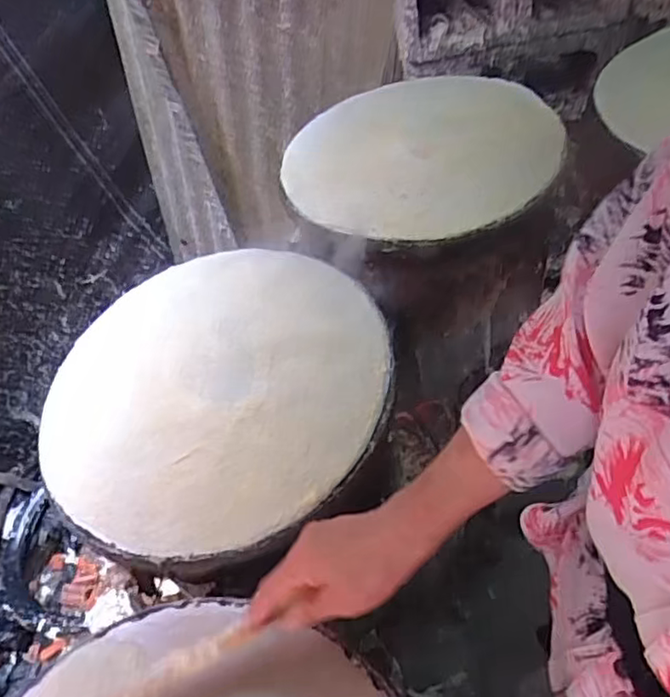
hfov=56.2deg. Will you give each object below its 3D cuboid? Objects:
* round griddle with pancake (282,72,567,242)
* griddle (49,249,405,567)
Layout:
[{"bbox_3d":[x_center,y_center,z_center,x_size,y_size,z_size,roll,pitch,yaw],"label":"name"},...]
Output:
[{"bbox_3d":[0.127,-0.289,0.888,0.423,0.034,0.358,-32,49,-18],"label":"round griddle with pancake"},{"bbox_3d":[-0.135,0.039,0.680,0.369,0.061,0.356,-6,51,7],"label":"griddle"}]

